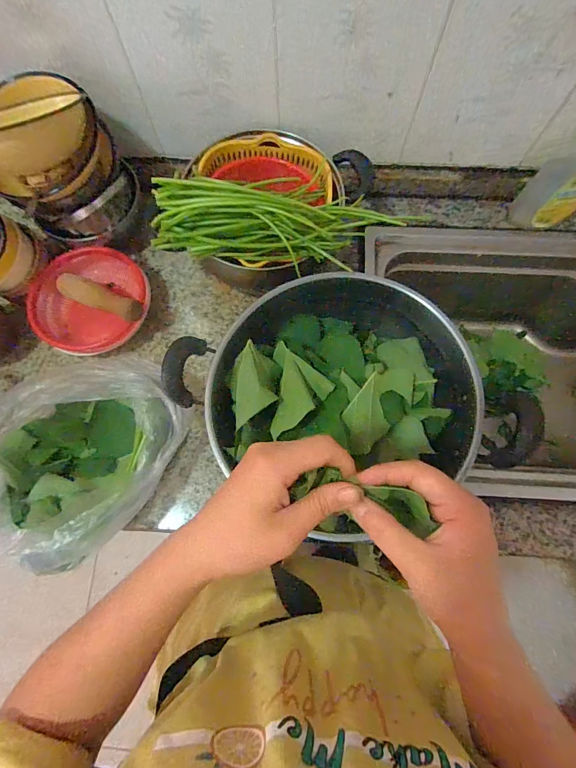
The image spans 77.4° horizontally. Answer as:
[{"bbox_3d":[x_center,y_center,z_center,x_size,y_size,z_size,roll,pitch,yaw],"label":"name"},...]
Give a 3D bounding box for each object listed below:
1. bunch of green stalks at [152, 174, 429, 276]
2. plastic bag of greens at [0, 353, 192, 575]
[{"bbox_3d":[-0.043,-0.202,0.460,0.252,0.073,0.070,4,75,2],"label":"bunch of green stalks"},{"bbox_3d":[-0.279,0.071,0.434,0.222,0.180,0.262,44,80,12],"label":"plastic bag of greens"}]

